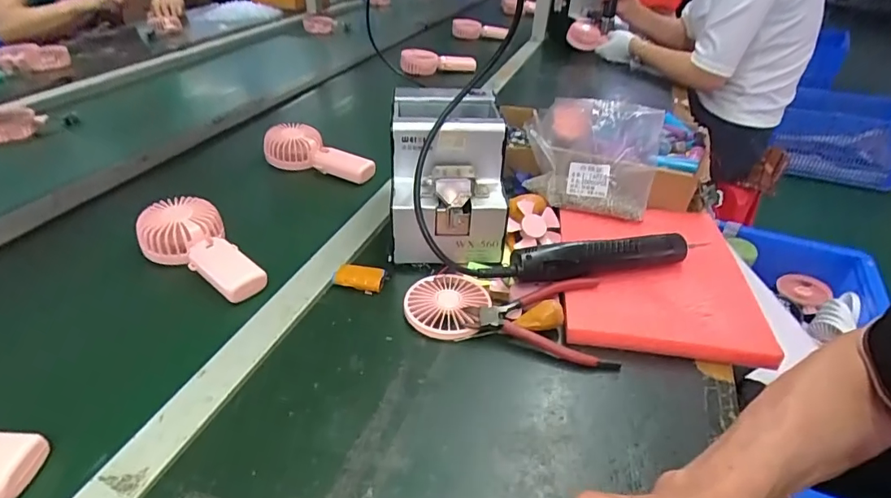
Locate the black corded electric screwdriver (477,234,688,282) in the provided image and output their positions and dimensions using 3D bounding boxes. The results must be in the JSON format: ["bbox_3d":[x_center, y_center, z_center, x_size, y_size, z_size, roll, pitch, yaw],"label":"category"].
[{"bbox_3d":[0.153,0.012,0.528,0.240,0.041,0.030,-6,36,-11],"label":"black corded electric screwdriver"}]

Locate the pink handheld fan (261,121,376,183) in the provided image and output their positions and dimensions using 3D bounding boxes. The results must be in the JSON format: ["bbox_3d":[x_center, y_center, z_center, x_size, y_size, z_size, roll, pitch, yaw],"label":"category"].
[{"bbox_3d":[-0.190,-0.145,0.753,0.180,0.055,0.067,15,37,18],"label":"pink handheld fan"}]

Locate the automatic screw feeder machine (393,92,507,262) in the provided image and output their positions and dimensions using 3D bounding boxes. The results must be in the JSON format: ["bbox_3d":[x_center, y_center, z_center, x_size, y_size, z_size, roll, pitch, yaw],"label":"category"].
[{"bbox_3d":[0.000,-0.090,0.572,0.123,0.150,0.154,-1,35,-6],"label":"automatic screw feeder machine"}]

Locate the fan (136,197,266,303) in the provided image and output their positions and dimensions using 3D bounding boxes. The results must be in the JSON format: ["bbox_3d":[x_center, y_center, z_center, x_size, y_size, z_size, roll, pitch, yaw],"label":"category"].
[{"bbox_3d":[-0.267,-0.006,0.546,0.171,0.043,0.079,24,40,27],"label":"fan"}]

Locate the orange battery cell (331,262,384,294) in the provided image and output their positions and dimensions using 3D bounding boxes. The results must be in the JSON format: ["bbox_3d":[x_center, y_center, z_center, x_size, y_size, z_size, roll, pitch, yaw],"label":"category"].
[{"bbox_3d":[-0.094,0.031,0.531,0.053,0.020,0.025,8,35,7],"label":"orange battery cell"}]

